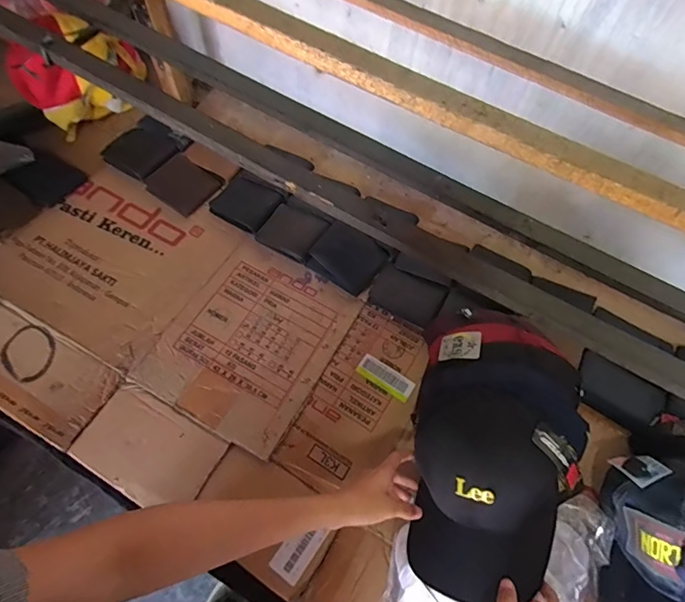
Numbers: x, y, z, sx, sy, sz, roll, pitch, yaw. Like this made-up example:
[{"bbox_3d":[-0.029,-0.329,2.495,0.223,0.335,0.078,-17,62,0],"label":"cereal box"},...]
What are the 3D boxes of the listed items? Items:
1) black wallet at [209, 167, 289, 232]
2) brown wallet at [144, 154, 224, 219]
[{"bbox_3d":[-0.176,-0.184,0.831,0.112,0.020,0.100,31,67,13],"label":"black wallet"},{"bbox_3d":[-0.300,-0.219,0.848,0.122,0.013,0.098,34,68,14],"label":"brown wallet"}]

